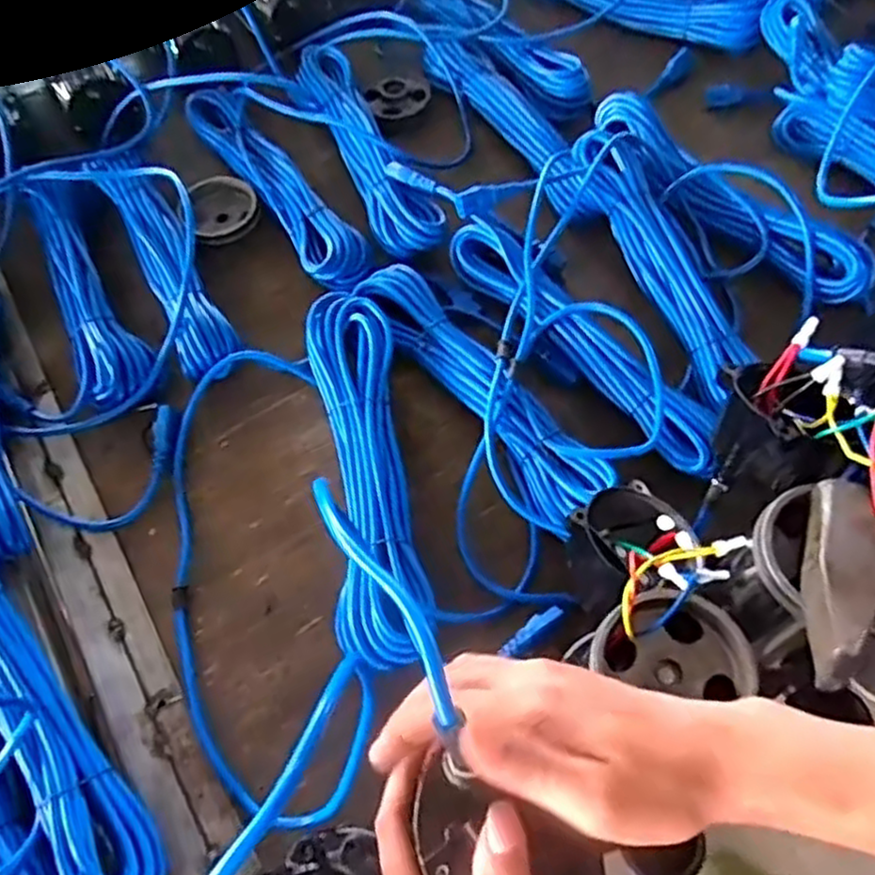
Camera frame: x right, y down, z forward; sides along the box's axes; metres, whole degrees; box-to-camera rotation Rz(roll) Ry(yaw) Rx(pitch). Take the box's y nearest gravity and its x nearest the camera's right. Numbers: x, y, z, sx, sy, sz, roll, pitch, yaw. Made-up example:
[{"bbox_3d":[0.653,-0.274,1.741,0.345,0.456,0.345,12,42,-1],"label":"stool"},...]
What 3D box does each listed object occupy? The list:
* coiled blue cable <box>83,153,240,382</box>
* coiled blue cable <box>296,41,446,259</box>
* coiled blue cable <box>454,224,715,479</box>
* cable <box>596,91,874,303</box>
[{"bbox_3d":[-0.287,-0.195,0.773,0.078,0.051,0.322,-27,64,-10],"label":"coiled blue cable"},{"bbox_3d":[-0.088,-0.348,0.819,0.068,0.036,0.346,-23,63,-8],"label":"coiled blue cable"},{"bbox_3d":[0.137,-0.097,0.691,0.064,0.035,0.349,-35,66,-14],"label":"coiled blue cable"},{"bbox_3d":[0.299,-0.263,0.764,0.050,0.051,0.358,-37,66,-15],"label":"cable"}]

